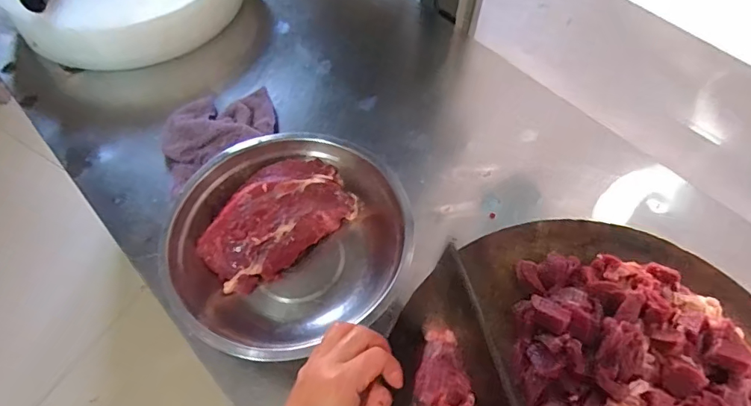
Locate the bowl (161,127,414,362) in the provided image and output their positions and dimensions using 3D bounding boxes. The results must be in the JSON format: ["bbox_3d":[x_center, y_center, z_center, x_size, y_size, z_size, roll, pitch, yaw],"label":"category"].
[{"bbox_3d":[-0.098,0.035,0.538,0.248,0.071,0.244,1,59,-1],"label":"bowl"}]

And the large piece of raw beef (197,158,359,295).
[{"bbox_3d":[-0.114,0.018,0.551,0.183,0.047,0.110,-40,96,-24],"label":"large piece of raw beef"}]

